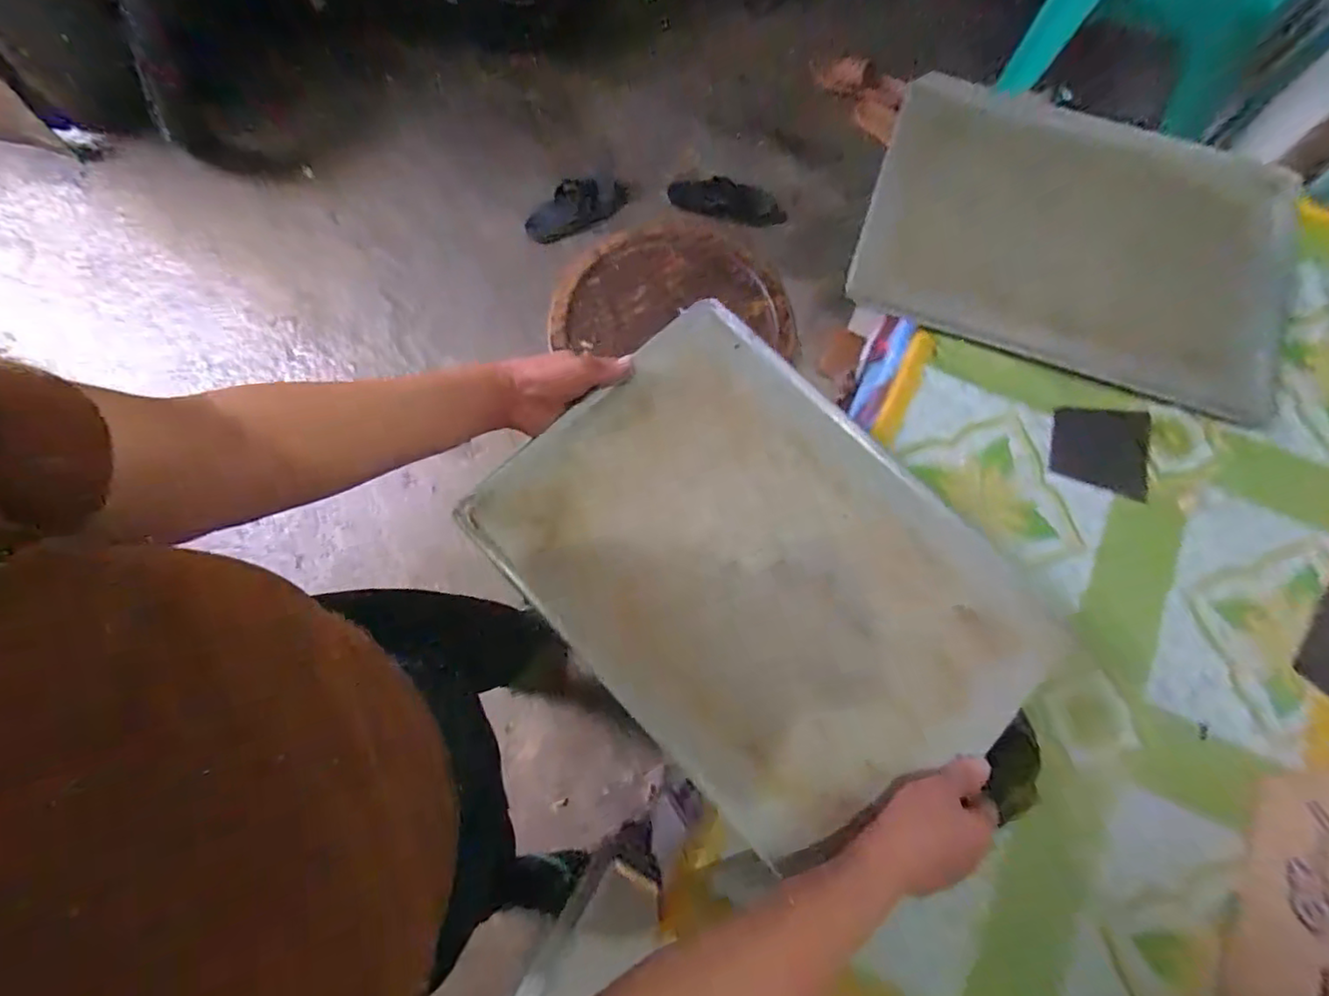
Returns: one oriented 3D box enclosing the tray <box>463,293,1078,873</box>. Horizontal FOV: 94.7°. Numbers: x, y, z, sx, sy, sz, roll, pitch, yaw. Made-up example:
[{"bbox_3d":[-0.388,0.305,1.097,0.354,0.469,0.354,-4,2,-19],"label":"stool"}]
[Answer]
[{"bbox_3d":[0.092,0.057,0.536,0.325,0.027,0.434,-42,79,-12],"label":"tray"}]

